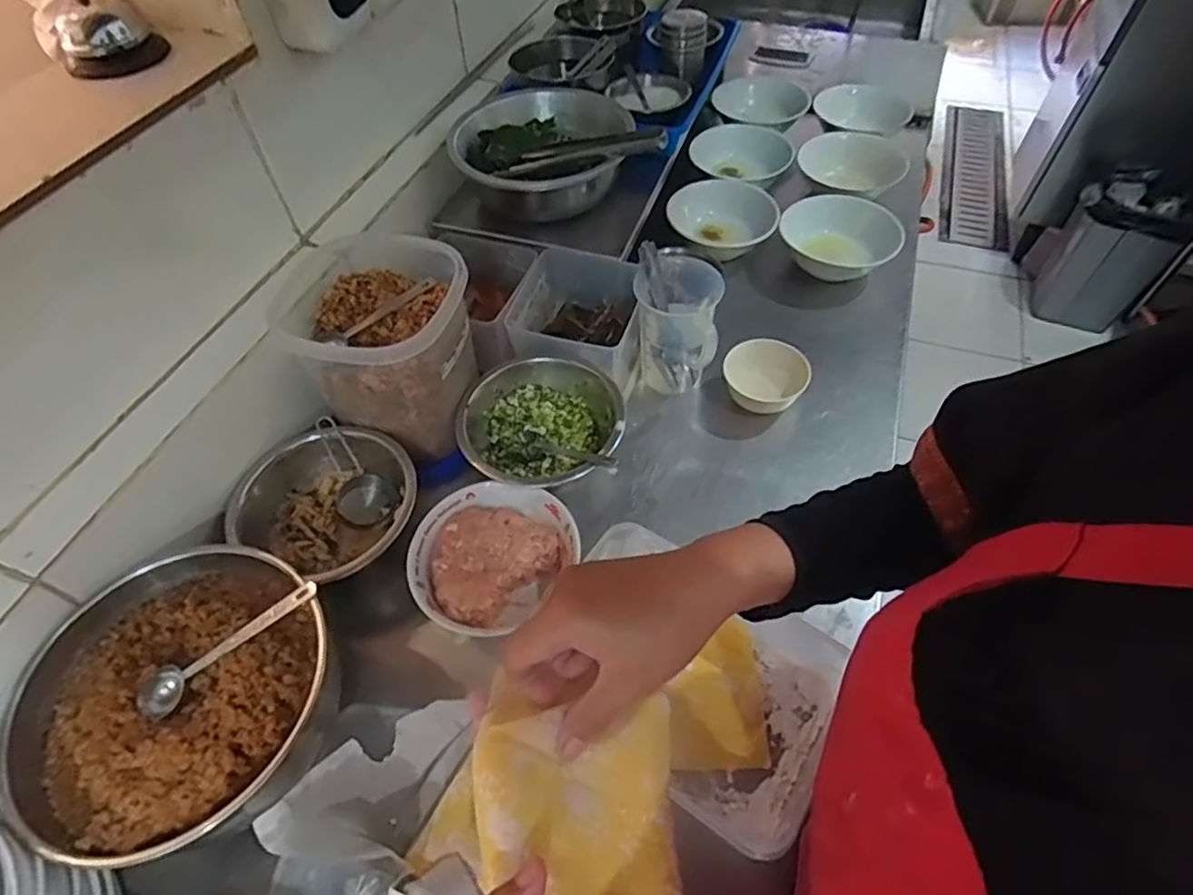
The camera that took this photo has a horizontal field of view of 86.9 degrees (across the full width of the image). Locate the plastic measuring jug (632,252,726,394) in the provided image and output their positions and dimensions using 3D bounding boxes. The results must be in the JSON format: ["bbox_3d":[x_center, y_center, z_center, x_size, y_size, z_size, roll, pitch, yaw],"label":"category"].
[{"bbox_3d":[0.085,-0.126,0.692,0.087,0.131,0.099,6,54,6],"label":"plastic measuring jug"}]

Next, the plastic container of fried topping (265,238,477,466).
[{"bbox_3d":[-0.219,-0.107,0.640,0.174,0.143,0.164,12,55,10],"label":"plastic container of fried topping"}]

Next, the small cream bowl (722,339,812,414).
[{"bbox_3d":[0.187,-0.075,0.699,0.086,0.054,0.091,-1,54,1],"label":"small cream bowl"}]

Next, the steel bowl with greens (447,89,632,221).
[{"bbox_3d":[-0.069,-0.353,0.766,0.199,0.070,0.178,5,54,6],"label":"steel bowl with greens"}]

